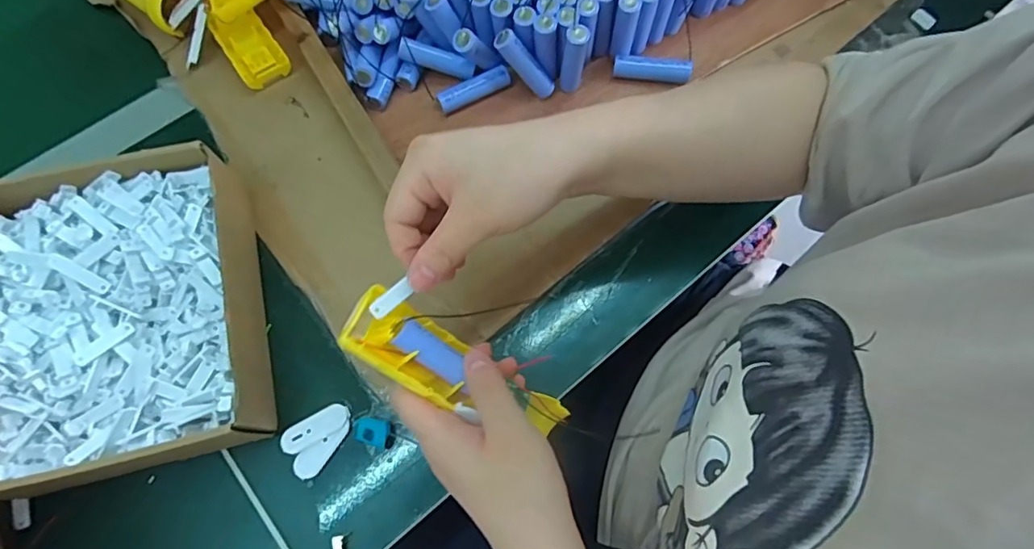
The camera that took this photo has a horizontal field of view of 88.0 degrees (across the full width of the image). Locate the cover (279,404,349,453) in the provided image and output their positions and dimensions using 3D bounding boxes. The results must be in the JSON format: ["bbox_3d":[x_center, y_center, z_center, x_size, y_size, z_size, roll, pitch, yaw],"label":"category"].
[{"bbox_3d":[-0.146,0.110,0.384,0.048,0.005,0.019,-31,73,-10],"label":"cover"}]

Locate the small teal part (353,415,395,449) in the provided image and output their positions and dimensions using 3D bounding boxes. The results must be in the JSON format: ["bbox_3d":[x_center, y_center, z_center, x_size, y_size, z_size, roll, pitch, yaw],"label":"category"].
[{"bbox_3d":[-0.102,0.112,0.381,0.027,0.020,0.018,11,71,5],"label":"small teal part"}]

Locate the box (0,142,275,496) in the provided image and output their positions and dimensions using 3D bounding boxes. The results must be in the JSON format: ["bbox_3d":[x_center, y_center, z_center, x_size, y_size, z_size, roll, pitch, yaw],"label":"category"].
[{"bbox_3d":[-0.280,0.029,0.377,0.186,0.068,0.219,-18,71,-6],"label":"box"}]

